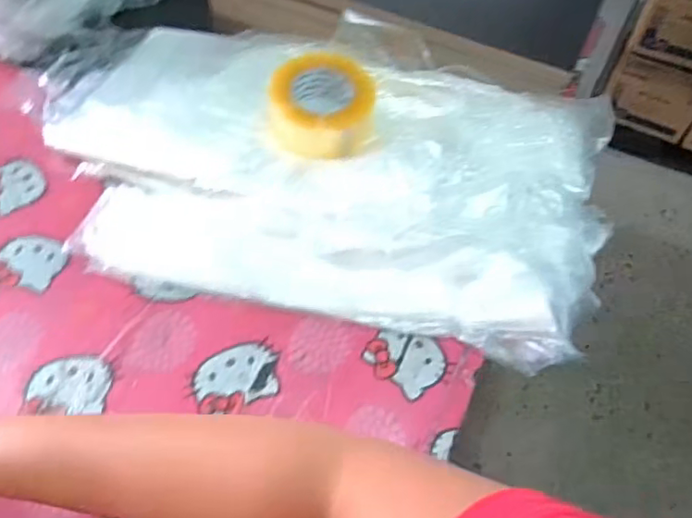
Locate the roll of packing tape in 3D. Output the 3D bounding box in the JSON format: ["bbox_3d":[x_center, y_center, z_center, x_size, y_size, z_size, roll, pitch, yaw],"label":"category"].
[{"bbox_3d":[-0.030,-0.194,0.706,0.127,0.049,0.130,1,55,-1],"label":"roll of packing tape"}]

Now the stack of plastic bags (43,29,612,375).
[{"bbox_3d":[-0.046,-0.122,0.673,0.696,0.065,0.367,13,56,7],"label":"stack of plastic bags"}]

